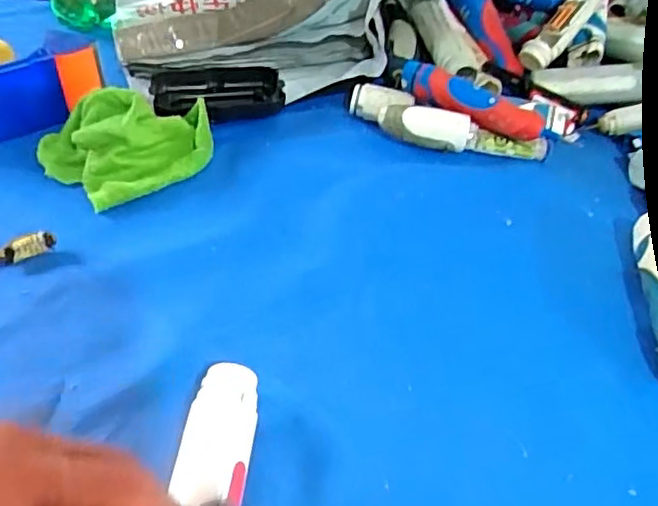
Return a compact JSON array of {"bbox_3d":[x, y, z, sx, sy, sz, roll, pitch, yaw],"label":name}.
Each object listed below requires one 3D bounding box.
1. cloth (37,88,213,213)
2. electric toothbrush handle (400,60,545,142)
[{"bbox_3d":[-0.154,-0.089,0.488,0.126,0.044,0.089,-24,53,-26],"label":"cloth"},{"bbox_3d":[0.120,-0.129,0.539,0.128,0.028,0.025,28,48,20],"label":"electric toothbrush handle"}]

